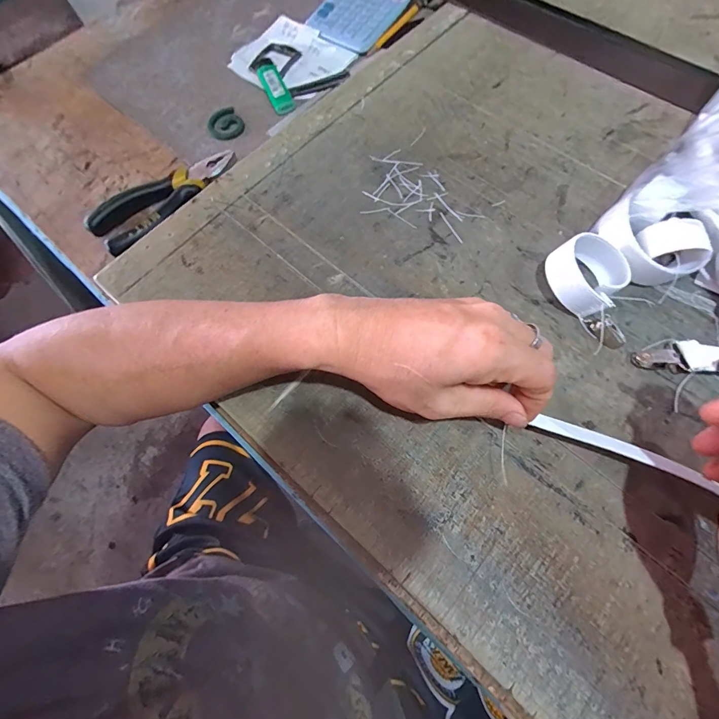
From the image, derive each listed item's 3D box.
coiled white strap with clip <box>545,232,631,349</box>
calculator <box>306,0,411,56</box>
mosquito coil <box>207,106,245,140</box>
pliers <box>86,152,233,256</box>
[{"bbox_3d":[0.184,-0.057,0.284,0.048,0.036,0.081,-41,71,-11],"label":"coiled white strap with clip"},{"bbox_3d":[0.006,-0.449,0.458,0.094,0.025,0.137,32,74,15],"label":"calculator"},{"bbox_3d":[-0.151,-0.265,0.417,0.038,0.008,0.042,-37,70,-10],"label":"mosquito coil"},{"bbox_3d":[-0.192,-0.163,0.370,0.063,0.017,0.152,41,77,18],"label":"pliers"}]

